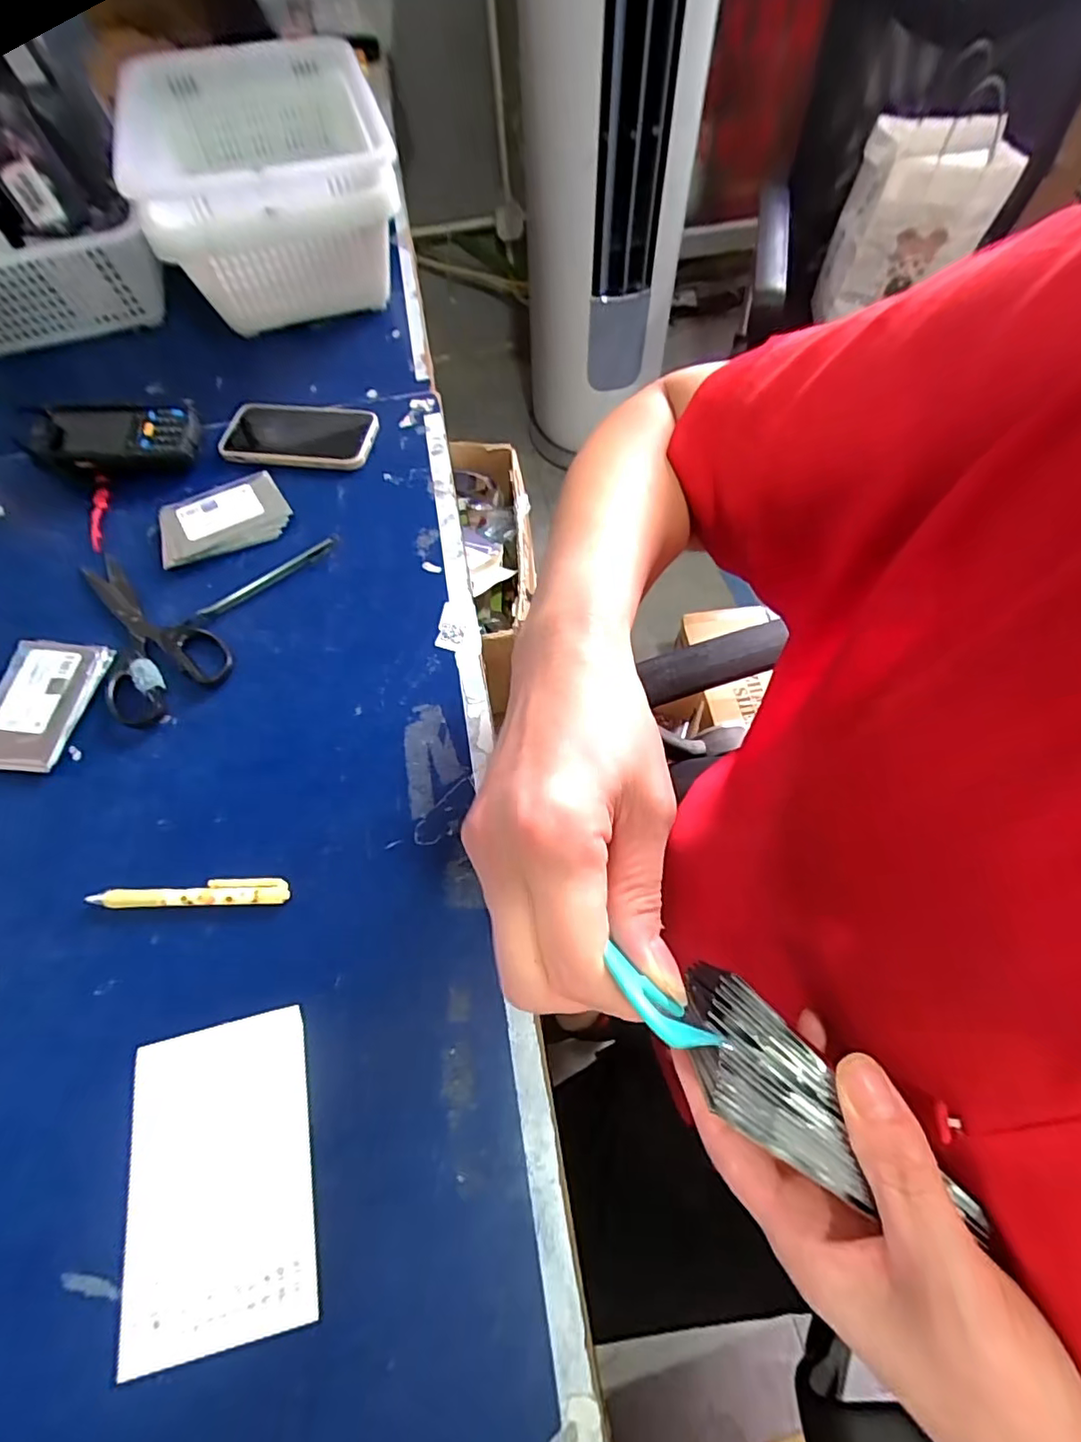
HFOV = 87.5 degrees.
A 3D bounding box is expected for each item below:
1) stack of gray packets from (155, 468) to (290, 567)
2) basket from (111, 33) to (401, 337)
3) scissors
[{"bbox_3d":[-0.297,-0.188,0.524,0.117,0.017,0.078,-30,66,-11],"label":"stack of gray packets"},{"bbox_3d":[-0.323,-0.640,0.677,0.269,0.148,0.339,-17,64,-5],"label":"basket"},{"bbox_3d":[-0.343,-0.078,0.473,0.189,0.016,0.089,41,72,20],"label":"scissors"}]

